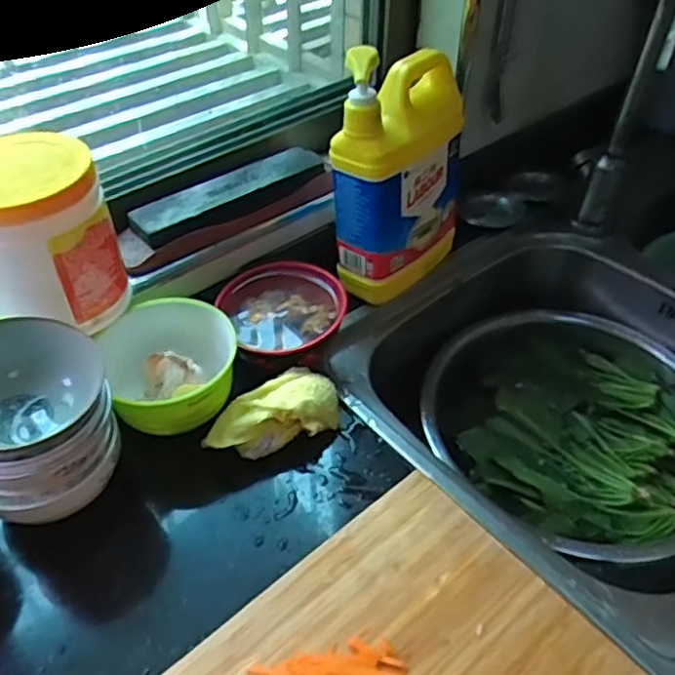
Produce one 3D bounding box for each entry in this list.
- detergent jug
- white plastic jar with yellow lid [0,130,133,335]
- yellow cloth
[{"bbox_3d":[0.064,-0.168,0.634,0.074,0.235,0.133,28,51,24],"label":"detergent jug"},{"bbox_3d":[-0.231,-0.077,0.506,0.105,0.128,0.086,-17,48,-17],"label":"white plastic jar with yellow lid"},{"bbox_3d":[-0.053,0.072,0.555,0.115,0.046,0.056,-29,52,-27],"label":"yellow cloth"}]

